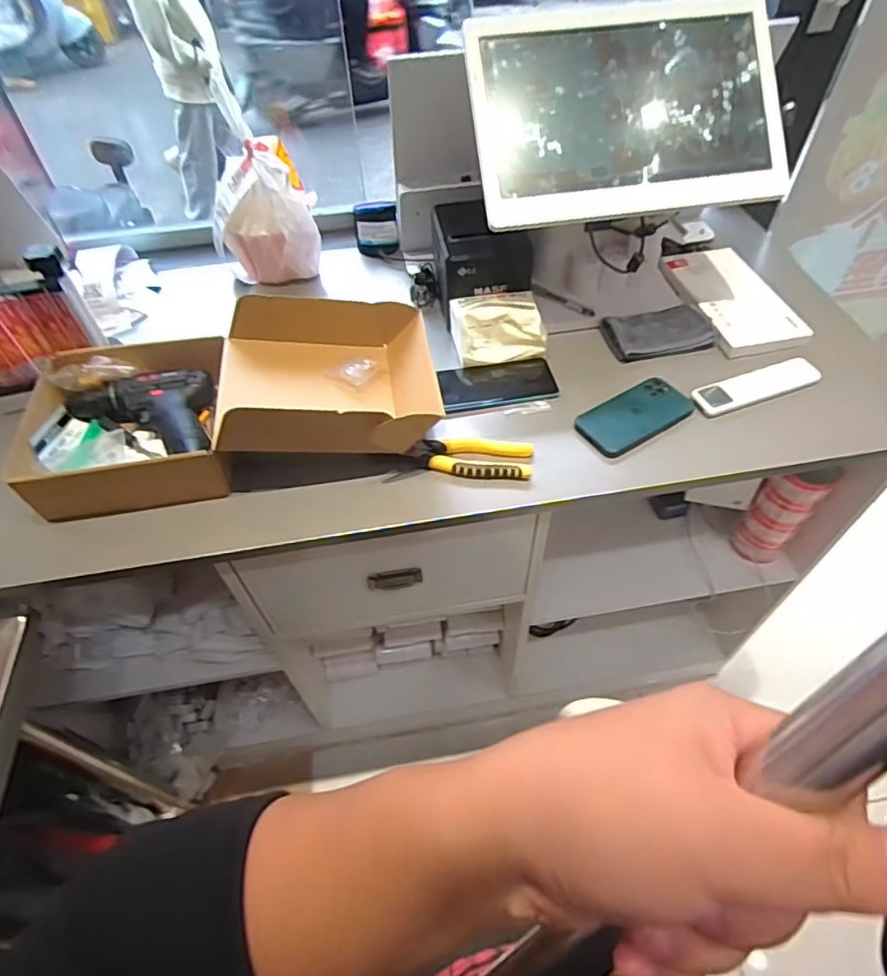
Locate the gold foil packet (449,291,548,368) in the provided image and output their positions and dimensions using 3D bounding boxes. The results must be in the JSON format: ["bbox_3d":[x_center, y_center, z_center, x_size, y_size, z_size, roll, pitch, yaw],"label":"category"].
[{"bbox_3d":[0.075,-0.221,0.803,0.125,0.057,0.085,-5,52,-2],"label":"gold foil packet"}]

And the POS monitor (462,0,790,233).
[{"bbox_3d":[0.223,-0.464,0.714,0.375,0.035,0.249,-8,94,-3],"label":"POS monitor"}]

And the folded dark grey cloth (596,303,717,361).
[{"bbox_3d":[0.304,-0.221,0.820,0.148,0.007,0.088,-8,52,-4],"label":"folded dark grey cloth"}]

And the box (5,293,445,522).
[{"bbox_3d":[-0.254,-0.116,0.719,0.480,0.105,0.244,-7,52,-4],"label":"box"}]

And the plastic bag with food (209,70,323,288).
[{"bbox_3d":[-0.278,-0.441,0.896,0.154,0.222,0.112,6,53,6],"label":"plastic bag with food"}]

